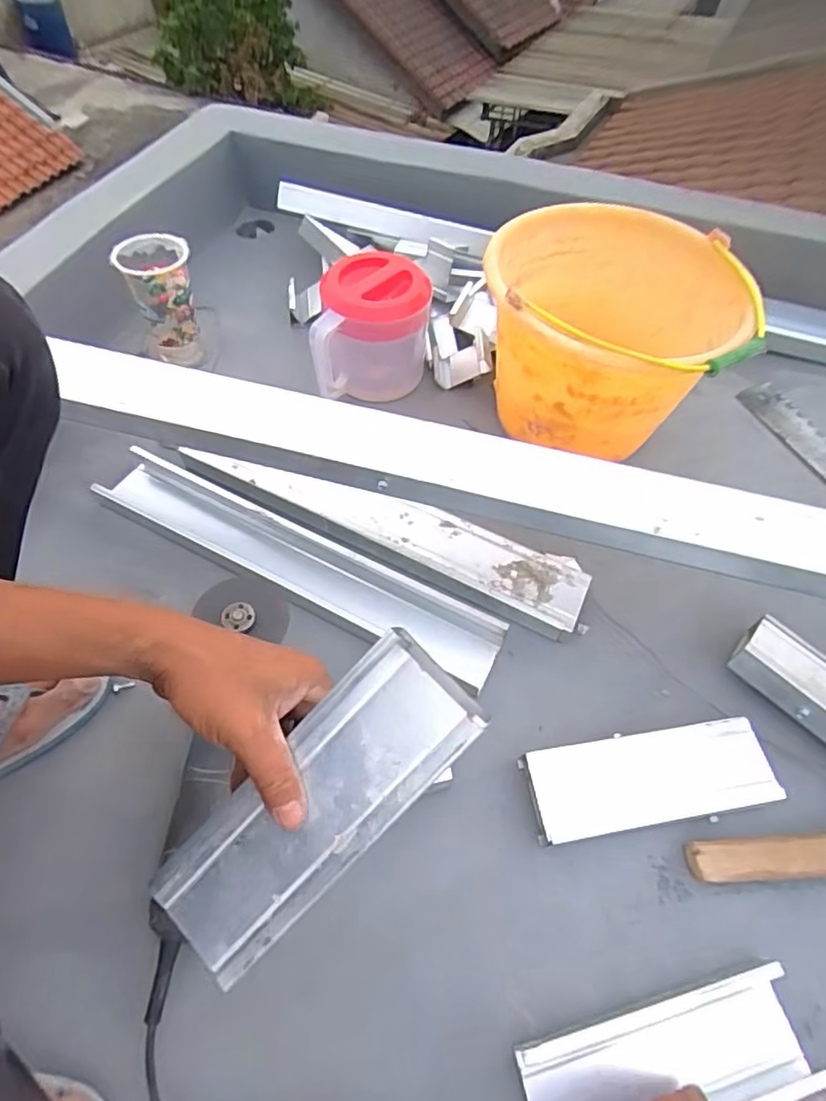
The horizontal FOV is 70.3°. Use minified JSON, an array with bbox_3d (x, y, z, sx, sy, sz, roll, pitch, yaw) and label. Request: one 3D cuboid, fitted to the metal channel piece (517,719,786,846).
[{"bbox_3d":[0.220,0.217,0.552,0.224,0.035,0.079,-5,57,-7],"label":"metal channel piece"}]

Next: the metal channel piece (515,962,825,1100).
[{"bbox_3d":[0.193,0.386,0.438,0.217,0.031,0.083,-9,58,-9],"label":"metal channel piece"}]

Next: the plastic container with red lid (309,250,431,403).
[{"bbox_3d":[-0.051,-0.294,0.794,0.136,0.141,0.161,10,56,3],"label":"plastic container with red lid"}]

